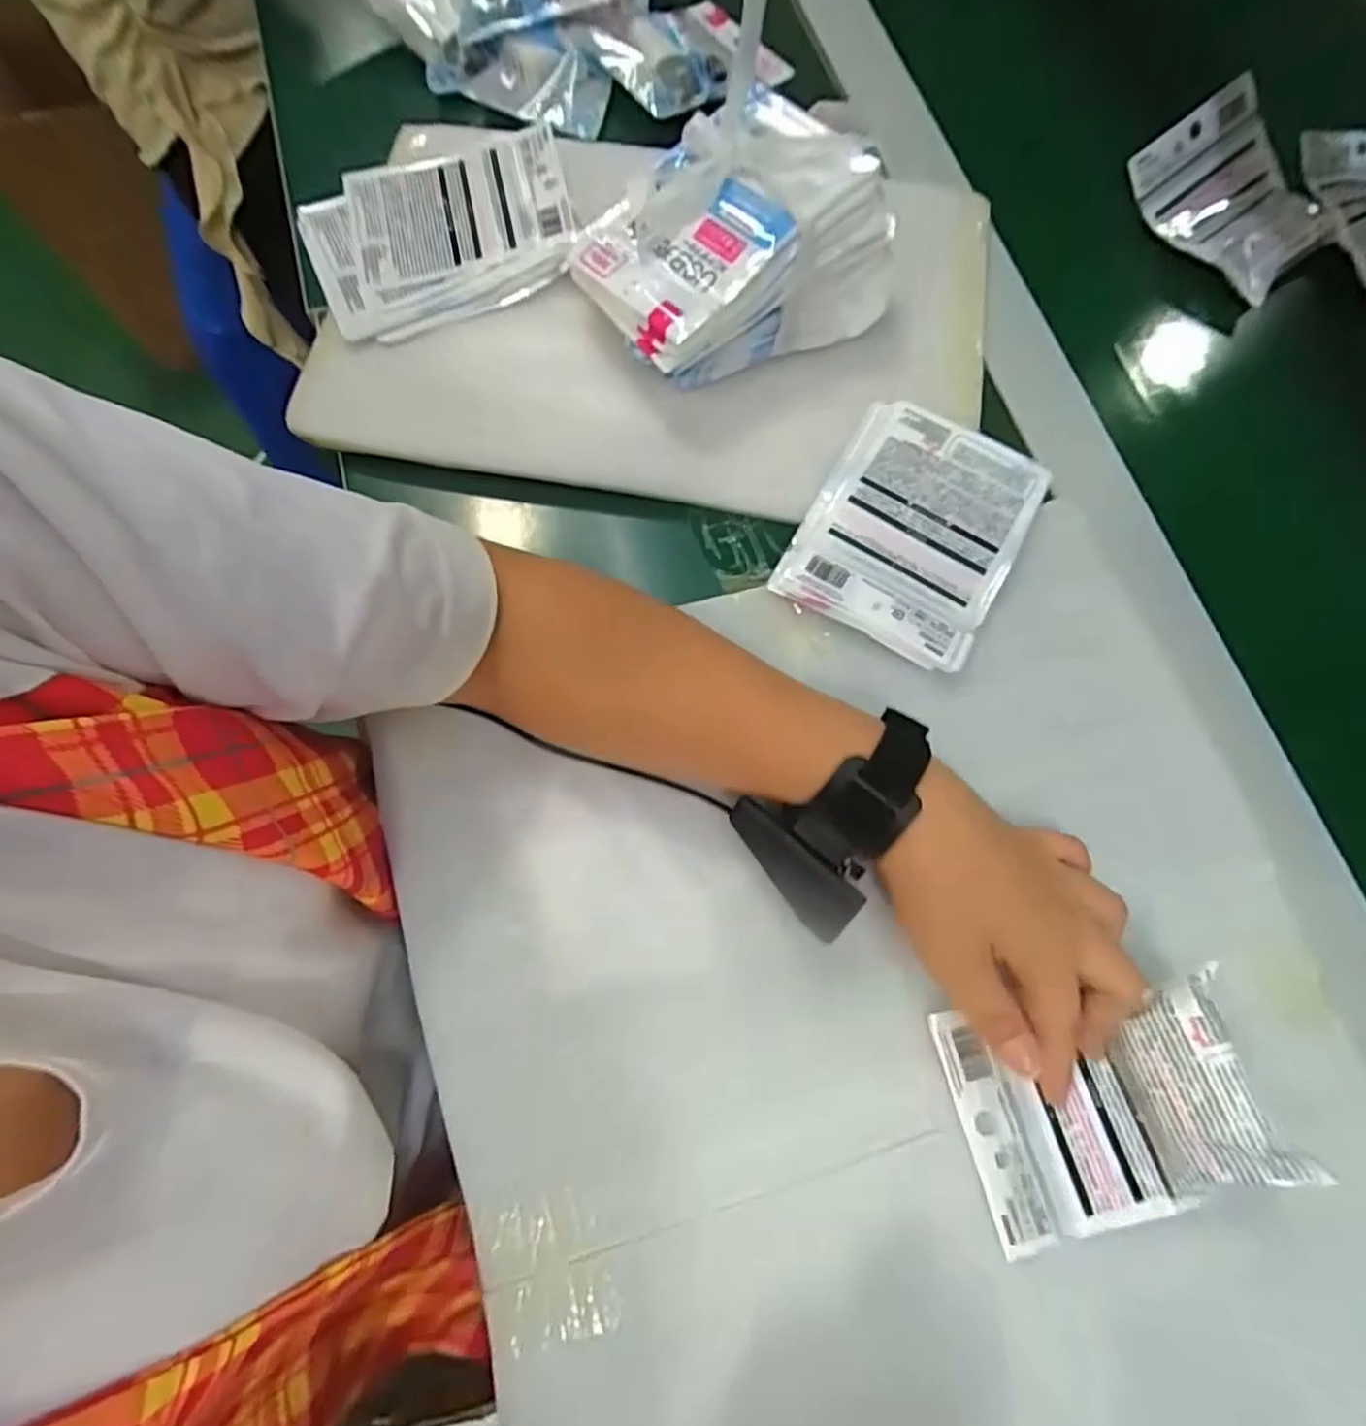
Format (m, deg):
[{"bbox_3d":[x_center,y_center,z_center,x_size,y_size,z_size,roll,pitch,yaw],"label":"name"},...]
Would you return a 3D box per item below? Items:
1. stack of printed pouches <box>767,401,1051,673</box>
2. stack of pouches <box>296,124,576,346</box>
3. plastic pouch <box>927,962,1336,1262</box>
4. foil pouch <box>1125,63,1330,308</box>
[{"bbox_3d":[0.128,-0.103,0.386,0.110,0.011,0.143,27,75,10],"label":"stack of printed pouches"},{"bbox_3d":[-0.151,-0.304,0.438,0.164,0.022,0.124,-24,74,-7],"label":"stack of pouches"},{"bbox_3d":[0.178,0.168,0.291,0.110,0.042,0.091,-14,72,-3],"label":"plastic pouch"},{"bbox_3d":[0.368,-0.345,0.458,0.106,0.034,0.117,-34,76,-10],"label":"foil pouch"}]

